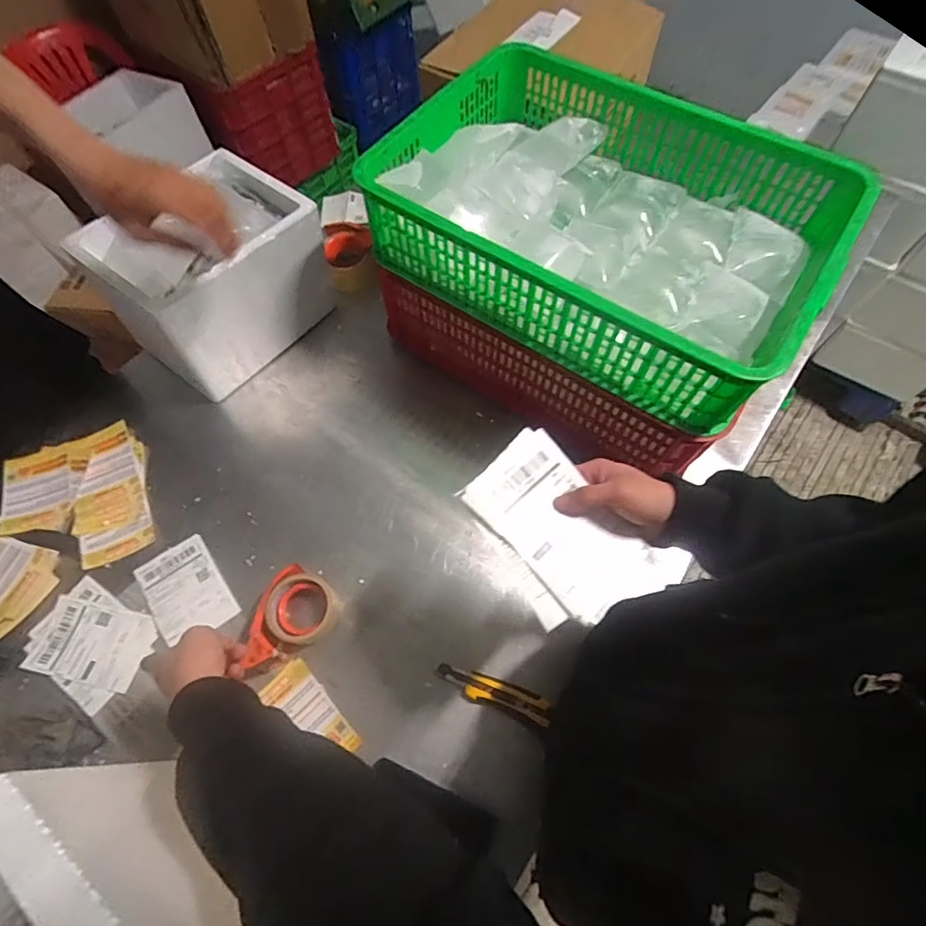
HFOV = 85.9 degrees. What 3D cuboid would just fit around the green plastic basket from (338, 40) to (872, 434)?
[{"bbox_3d":[0.196,-0.364,0.726,0.603,0.150,0.422,33,69,16],"label":"green plastic basket"}]

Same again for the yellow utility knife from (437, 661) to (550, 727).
[{"bbox_3d":[0.040,0.310,0.670,0.158,0.012,0.039,17,65,9],"label":"yellow utility knife"}]

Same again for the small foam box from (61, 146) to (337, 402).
[{"bbox_3d":[-0.402,-0.313,0.851,0.215,0.251,0.307,36,70,17],"label":"small foam box"}]

